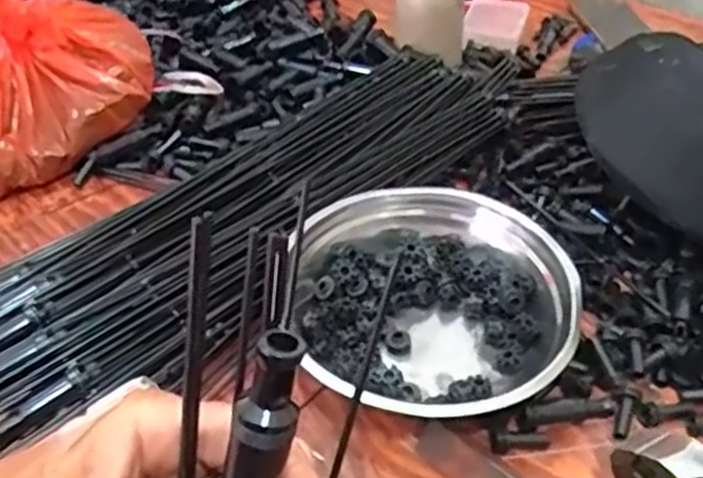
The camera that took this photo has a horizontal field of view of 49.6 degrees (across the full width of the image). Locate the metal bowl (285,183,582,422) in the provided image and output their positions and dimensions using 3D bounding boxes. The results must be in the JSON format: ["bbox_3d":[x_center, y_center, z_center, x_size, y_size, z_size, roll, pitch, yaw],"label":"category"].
[{"bbox_3d":[0.054,0.045,0.572,0.197,0.072,0.224,-23,46,-24],"label":"metal bowl"}]

